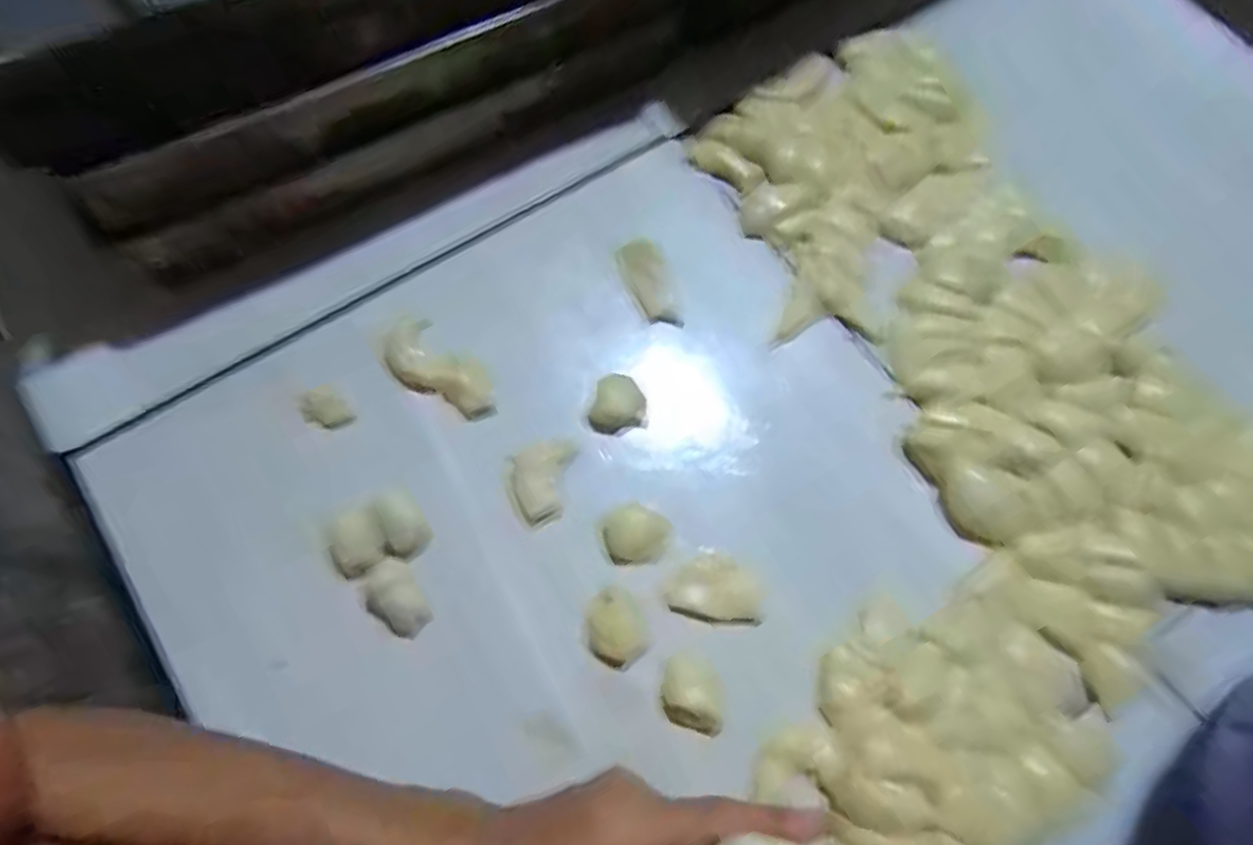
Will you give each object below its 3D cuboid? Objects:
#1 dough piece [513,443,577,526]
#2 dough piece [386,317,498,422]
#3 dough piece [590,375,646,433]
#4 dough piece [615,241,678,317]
[{"bbox_3d":[-0.054,0.040,0.438,0.039,0.015,0.054,-6,70,-3],"label":"dough piece"},{"bbox_3d":[-0.133,-0.036,0.461,0.097,0.017,0.038,36,74,11],"label":"dough piece"},{"bbox_3d":[-0.005,-0.013,0.452,0.038,0.028,0.035,0,70,-1],"label":"dough piece"},{"bbox_3d":[0.016,-0.108,0.491,0.029,0.017,0.064,-21,72,-8],"label":"dough piece"}]

